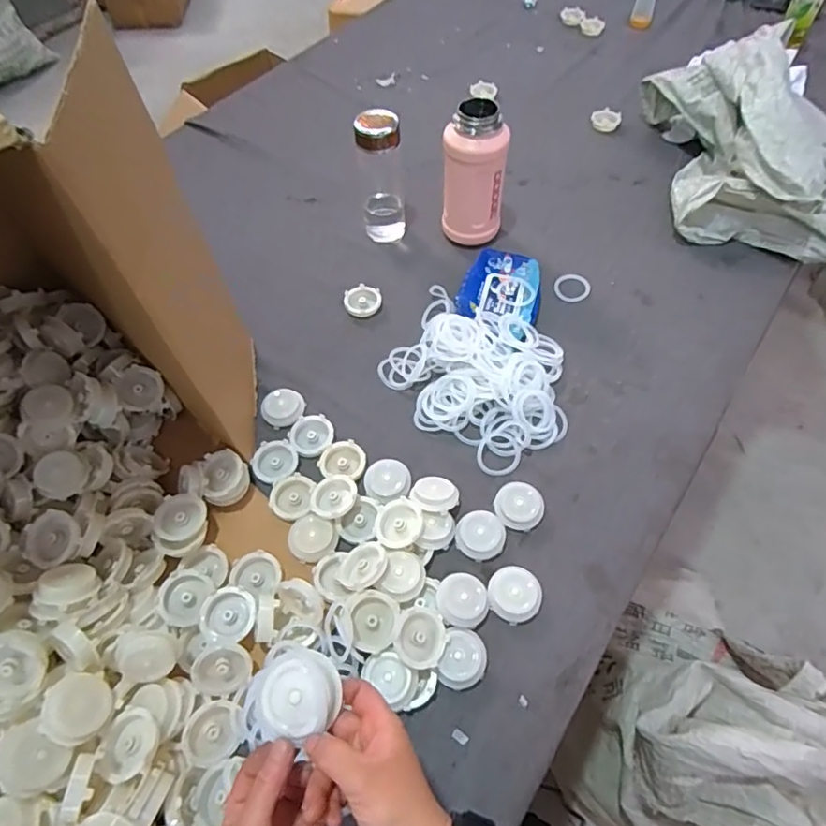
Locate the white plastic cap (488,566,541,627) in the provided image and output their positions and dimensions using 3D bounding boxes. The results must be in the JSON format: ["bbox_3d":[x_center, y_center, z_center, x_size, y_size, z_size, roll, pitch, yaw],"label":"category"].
[{"bbox_3d":[0.113,0.200,0.594,0.058,0.025,0.055,-1,57,2],"label":"white plastic cap"}]

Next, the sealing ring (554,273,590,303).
[{"bbox_3d":[0.257,-0.202,0.863,0.056,0.004,0.065,20,60,14],"label":"sealing ring"}]

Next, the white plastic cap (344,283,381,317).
[{"bbox_3d":[-0.079,-0.178,0.855,0.060,0.015,0.058,-3,73,-4],"label":"white plastic cap"}]

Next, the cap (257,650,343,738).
[{"bbox_3d":[-0.077,0.196,0.375,0.052,0.016,0.052,-1,57,2],"label":"cap"}]

